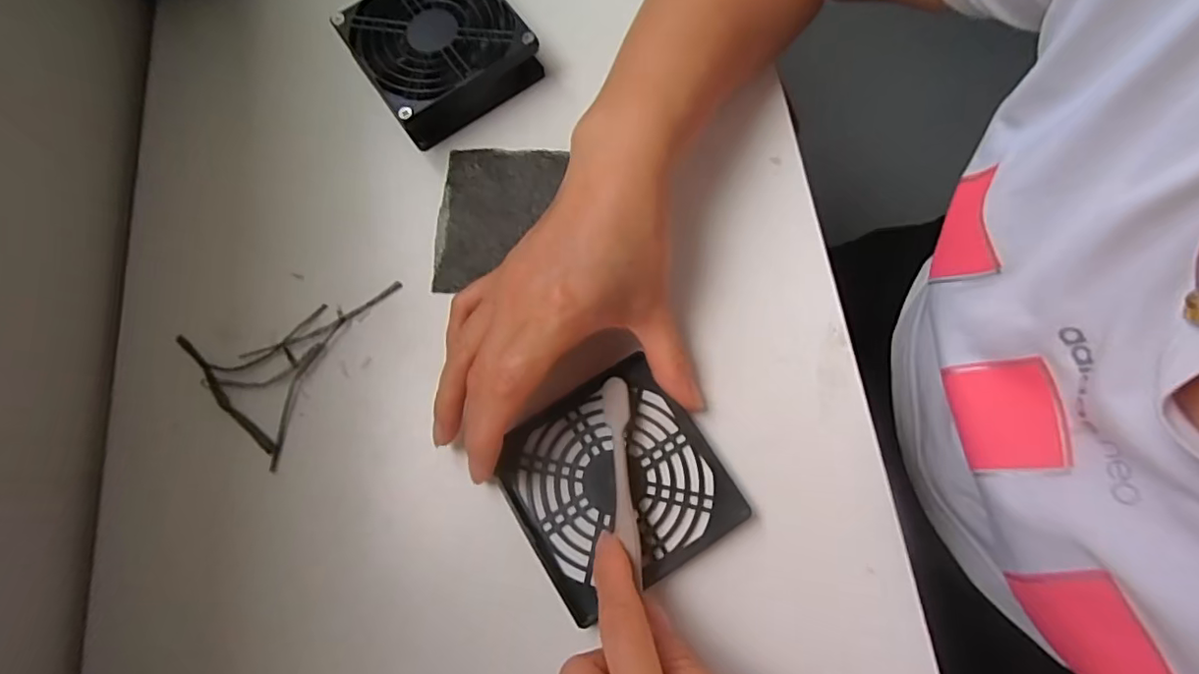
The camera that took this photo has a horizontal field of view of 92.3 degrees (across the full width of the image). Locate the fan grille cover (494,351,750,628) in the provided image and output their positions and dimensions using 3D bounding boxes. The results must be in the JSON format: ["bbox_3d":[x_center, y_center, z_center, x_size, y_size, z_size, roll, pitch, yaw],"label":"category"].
[{"bbox_3d":[0.007,0.071,0.286,0.097,0.011,0.097,-31,75,-11],"label":"fan grille cover"}]

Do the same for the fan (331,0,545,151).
[{"bbox_3d":[-0.098,-0.177,0.346,0.089,0.032,0.094,-36,75,-6],"label":"fan"}]

